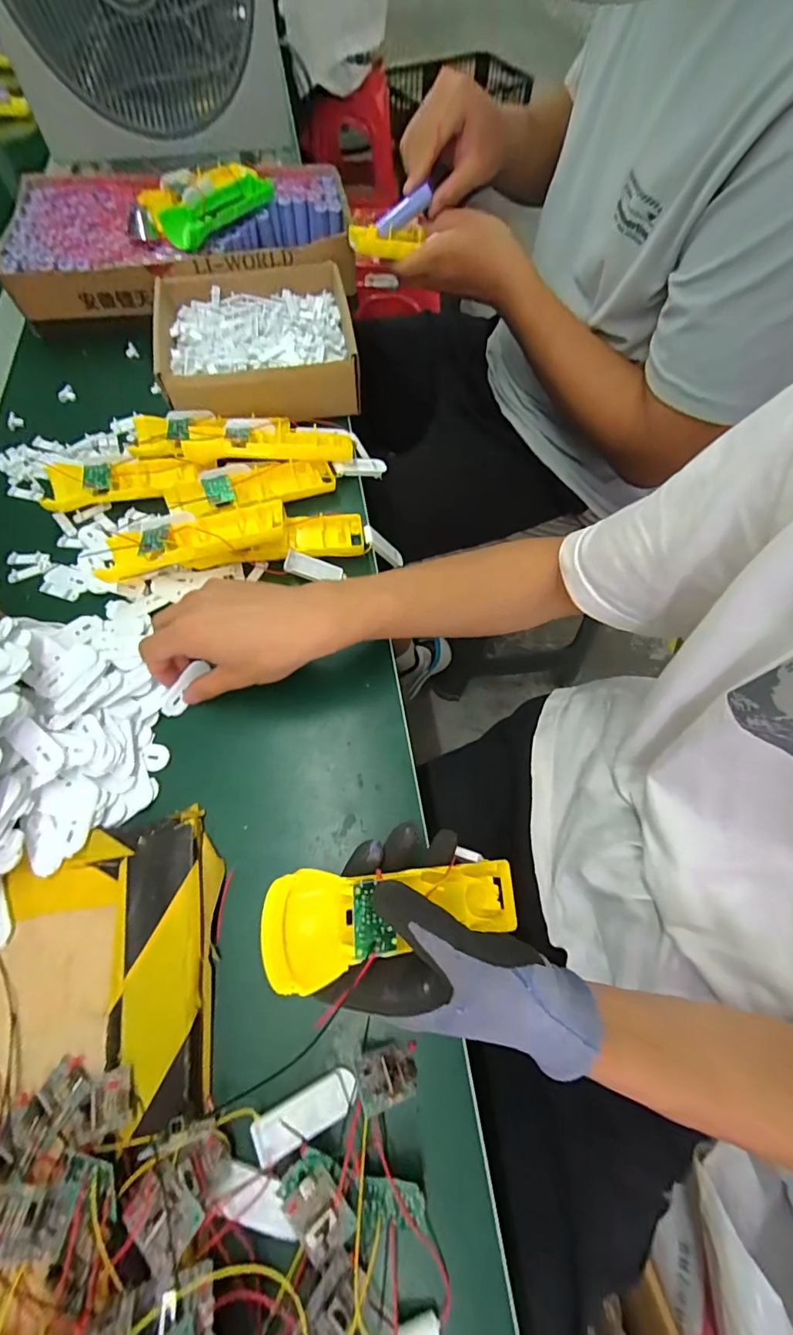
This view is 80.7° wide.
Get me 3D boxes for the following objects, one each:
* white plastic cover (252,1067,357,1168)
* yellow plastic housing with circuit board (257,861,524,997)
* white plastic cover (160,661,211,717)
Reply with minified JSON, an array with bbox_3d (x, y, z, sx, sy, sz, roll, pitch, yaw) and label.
[{"bbox_3d":[-0.051,0.251,0.263,0.056,0.013,0.019,-23,66,-10],"label":"white plastic cover"},{"bbox_3d":[0.007,0.138,0.267,0.170,0.022,0.048,9,59,-34],"label":"yellow plastic housing with circuit board"},{"bbox_3d":[-0.168,0.017,0.369,0.014,0.010,0.047,31,86,14],"label":"white plastic cover"}]

